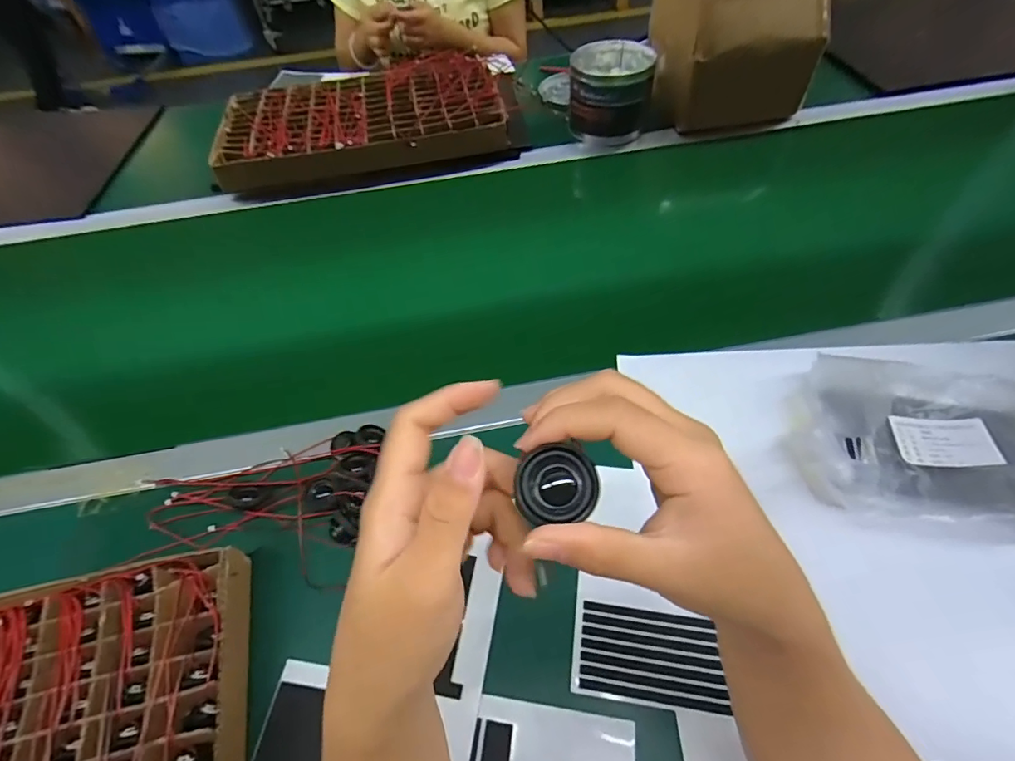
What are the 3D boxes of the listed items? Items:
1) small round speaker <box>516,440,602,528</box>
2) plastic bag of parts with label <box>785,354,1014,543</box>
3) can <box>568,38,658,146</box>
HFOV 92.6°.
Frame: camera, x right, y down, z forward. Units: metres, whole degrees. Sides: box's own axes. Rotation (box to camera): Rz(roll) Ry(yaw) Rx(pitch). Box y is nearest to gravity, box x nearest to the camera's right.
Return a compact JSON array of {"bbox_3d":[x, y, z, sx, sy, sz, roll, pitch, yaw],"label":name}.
[{"bbox_3d":[0.019,0.040,0.188,0.029,0.013,0.027,-11,76,1],"label":"small round speaker"},{"bbox_3d":[0.355,0.054,0.419,0.209,0.054,0.165,0,55,4],"label":"plastic bag of parts with label"},{"bbox_3d":[0.161,-0.458,0.766,0.119,0.100,0.123,-2,55,3],"label":"can"}]

